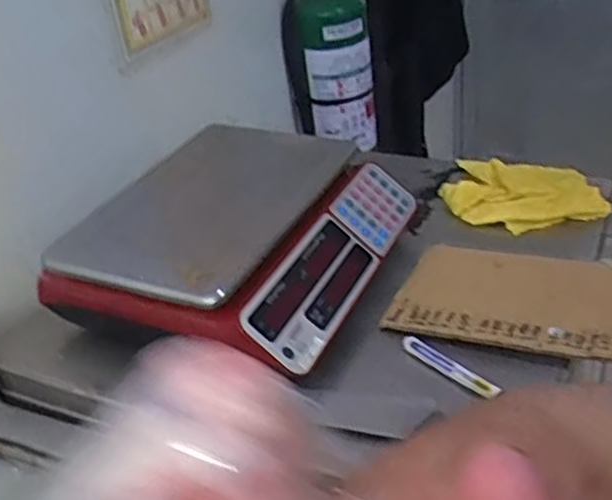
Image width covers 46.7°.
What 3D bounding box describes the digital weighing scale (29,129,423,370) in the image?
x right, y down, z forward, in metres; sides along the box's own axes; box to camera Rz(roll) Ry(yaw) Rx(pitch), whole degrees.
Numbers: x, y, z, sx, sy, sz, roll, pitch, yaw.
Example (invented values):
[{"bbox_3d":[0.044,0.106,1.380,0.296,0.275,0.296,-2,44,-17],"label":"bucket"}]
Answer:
[{"bbox_3d":[-0.076,-0.015,0.828,0.303,0.144,0.341,9,32,27],"label":"digital weighing scale"}]

